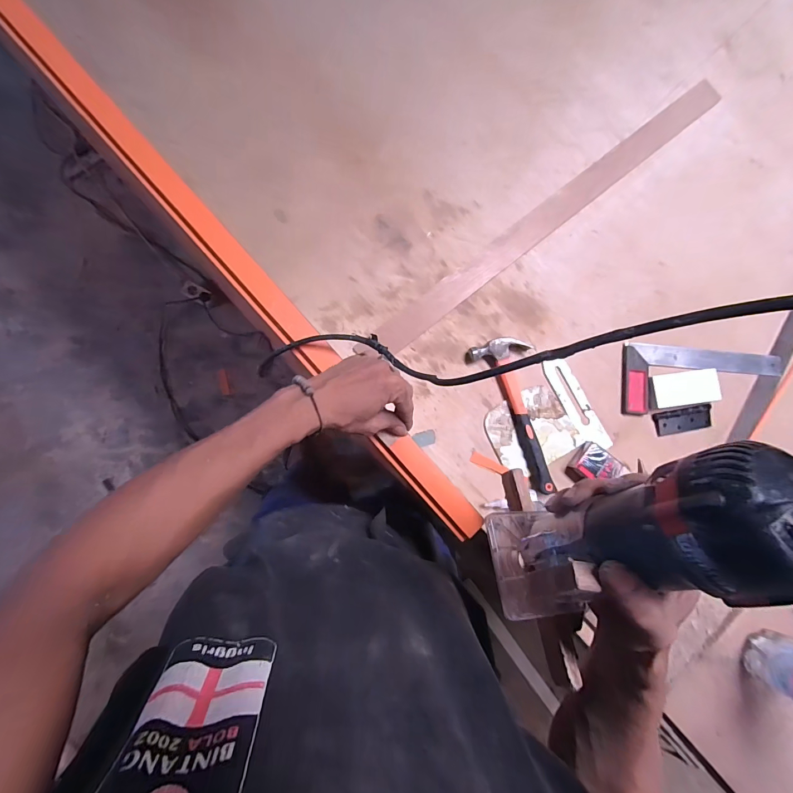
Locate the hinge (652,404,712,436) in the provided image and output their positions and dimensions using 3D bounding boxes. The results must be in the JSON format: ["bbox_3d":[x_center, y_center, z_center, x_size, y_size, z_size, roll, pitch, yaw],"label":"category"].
[{"bbox_3d":[0.504,0.042,0.626,0.109,0.010,0.044,-8,88,-5],"label":"hinge"}]

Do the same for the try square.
[{"bbox_3d":[0.544,-0.027,0.634,0.302,0.016,0.124,3,87,-5],"label":"try square"}]

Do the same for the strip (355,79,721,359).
[{"bbox_3d":[0.280,-0.327,0.636,0.773,0.006,0.052,-39,91,-5],"label":"strip"}]

